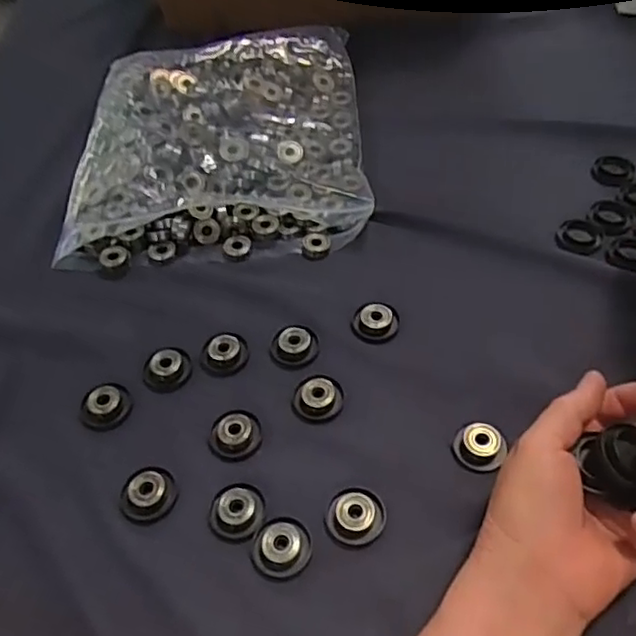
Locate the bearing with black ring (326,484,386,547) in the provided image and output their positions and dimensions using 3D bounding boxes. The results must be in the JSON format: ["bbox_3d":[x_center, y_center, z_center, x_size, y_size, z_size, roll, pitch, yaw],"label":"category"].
[{"bbox_3d":[0.021,0.110,0.367,0.033,0.010,0.035,-2,50,2],"label":"bearing with black ring"}]

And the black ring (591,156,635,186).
[{"bbox_3d":[0.247,-0.124,0.545,0.032,0.005,0.033,-2,50,2],"label":"black ring"}]

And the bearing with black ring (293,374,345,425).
[{"bbox_3d":[0.000,0.050,0.415,0.031,0.012,0.031,-2,50,2],"label":"bearing with black ring"}]

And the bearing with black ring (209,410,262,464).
[{"bbox_3d":[-0.051,0.072,0.402,0.031,0.011,0.031,-2,50,2],"label":"bearing with black ring"}]

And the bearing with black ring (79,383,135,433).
[{"bbox_3d":[-0.138,0.057,0.425,0.030,0.014,0.029,-2,50,2],"label":"bearing with black ring"}]

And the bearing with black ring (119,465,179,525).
[{"bbox_3d":[-0.101,0.102,0.383,0.033,0.007,0.034,-2,50,2],"label":"bearing with black ring"}]

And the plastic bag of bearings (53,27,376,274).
[{"bbox_3d":[-0.087,-0.170,0.591,0.250,0.046,0.291,-2,50,2],"label":"plastic bag of bearings"}]

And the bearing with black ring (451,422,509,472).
[{"bbox_3d":[0.097,0.077,0.391,0.031,0.010,0.033,-2,50,2],"label":"bearing with black ring"}]

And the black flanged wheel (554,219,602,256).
[{"bbox_3d":[0.200,-0.062,0.497,0.033,0.005,0.033,-2,50,2],"label":"black flanged wheel"}]

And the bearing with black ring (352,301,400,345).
[{"bbox_3d":[0.040,0.003,0.452,0.032,0.011,0.028,0,50,4],"label":"bearing with black ring"}]

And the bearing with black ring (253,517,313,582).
[{"bbox_3d":[-0.020,0.126,0.358,0.030,0.006,0.033,20,54,19],"label":"bearing with black ring"}]

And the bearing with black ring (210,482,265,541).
[{"bbox_3d":[-0.047,0.110,0.375,0.032,0.007,0.034,7,51,10],"label":"bearing with black ring"}]

